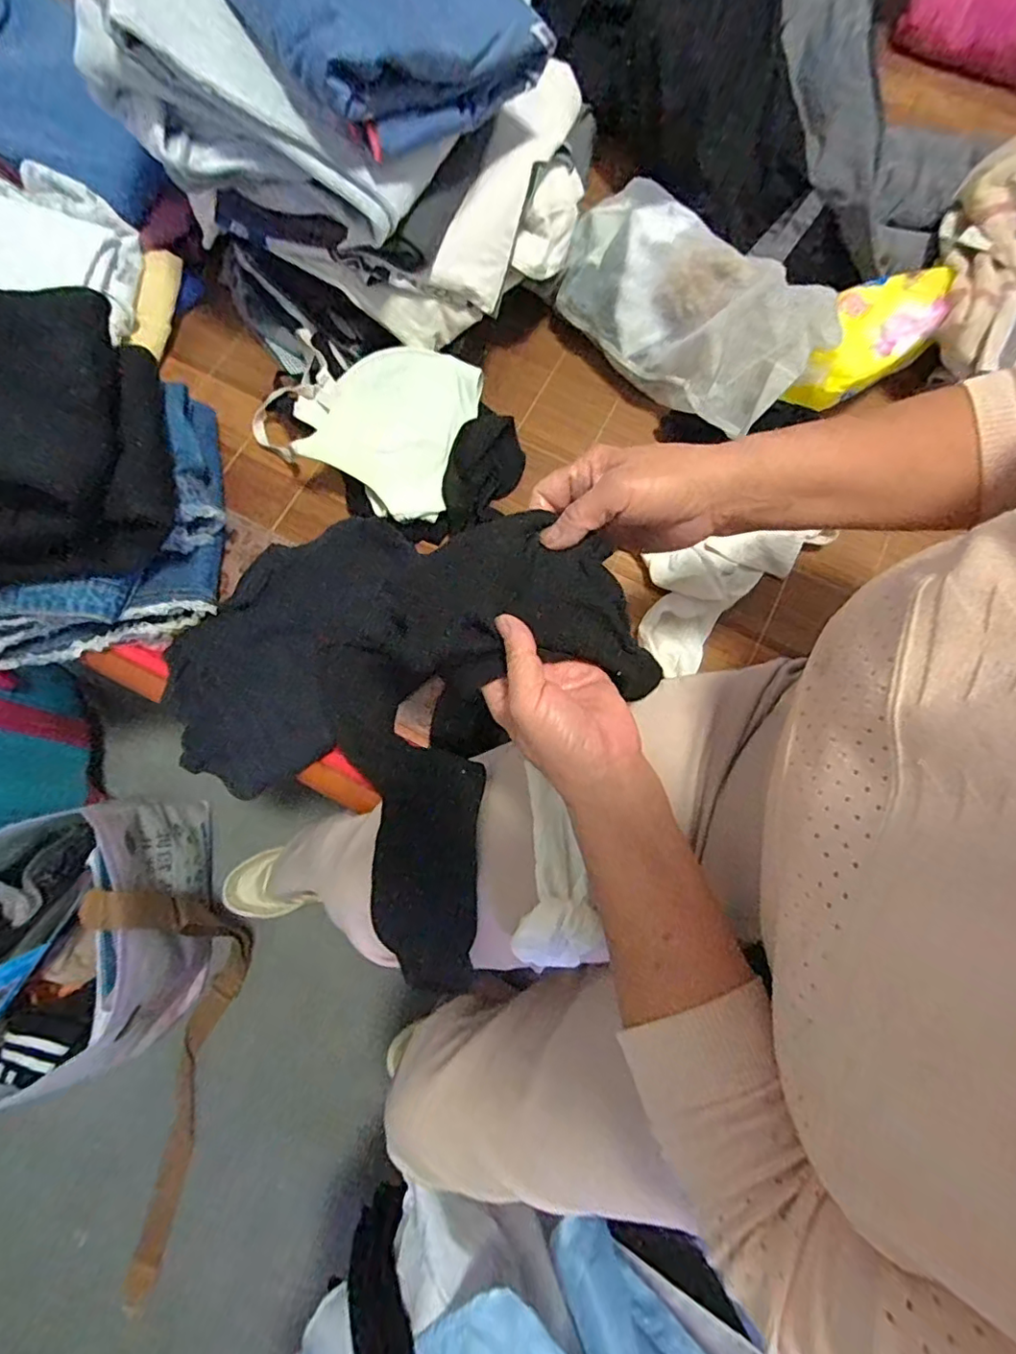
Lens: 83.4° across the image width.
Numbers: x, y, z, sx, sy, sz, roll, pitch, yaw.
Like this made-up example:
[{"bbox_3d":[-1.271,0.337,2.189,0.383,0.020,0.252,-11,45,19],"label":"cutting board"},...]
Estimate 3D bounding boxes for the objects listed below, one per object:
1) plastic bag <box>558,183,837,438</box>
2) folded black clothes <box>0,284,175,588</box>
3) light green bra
[{"bbox_3d":[0.174,-0.362,0.552,0.129,0.104,0.269,-39,79,-10],"label":"plastic bag"},{"bbox_3d":[-0.401,-0.186,0.421,0.225,0.138,0.180,-12,76,-5],"label":"folded black clothes"},{"bbox_3d":[-0.139,-0.249,0.549,0.220,0.058,0.153,26,76,5],"label":"light green bra"}]

